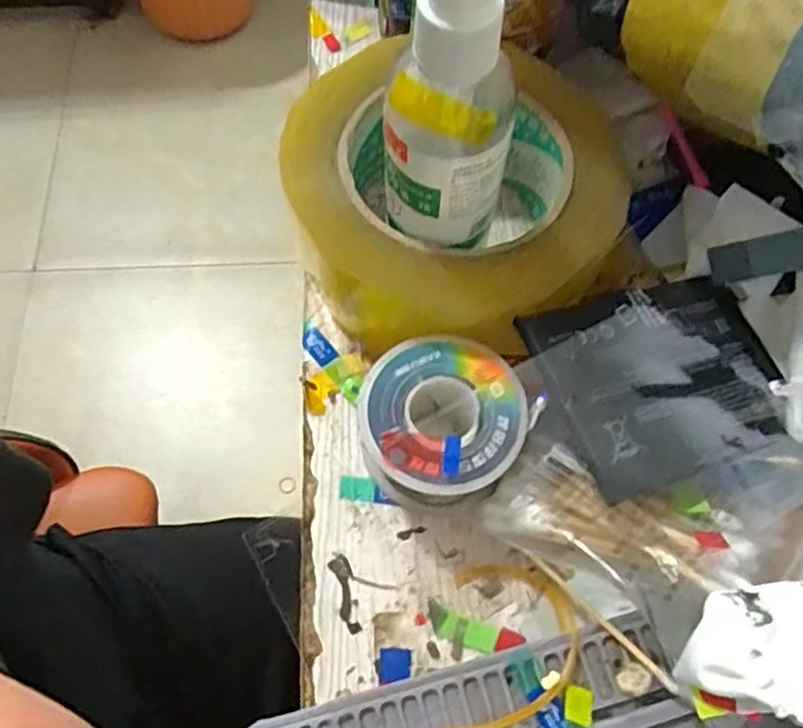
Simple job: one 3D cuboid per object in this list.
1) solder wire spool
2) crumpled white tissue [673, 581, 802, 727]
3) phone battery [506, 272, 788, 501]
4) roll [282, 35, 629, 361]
[{"bbox_3d":[0.013,0.021,0.241,0.052,0.032,0.052,1,65,-2],"label":"solder wire spool"},{"bbox_3d":[0.100,0.074,0.180,0.054,0.018,0.031,-12,55,17],"label":"crumpled white tissue"},{"bbox_3d":[0.087,0.004,0.233,0.082,0.006,0.064,-14,67,-22],"label":"phone battery"},{"bbox_3d":[0.019,-0.058,0.267,0.118,0.050,0.119,1,65,-2],"label":"roll"}]

